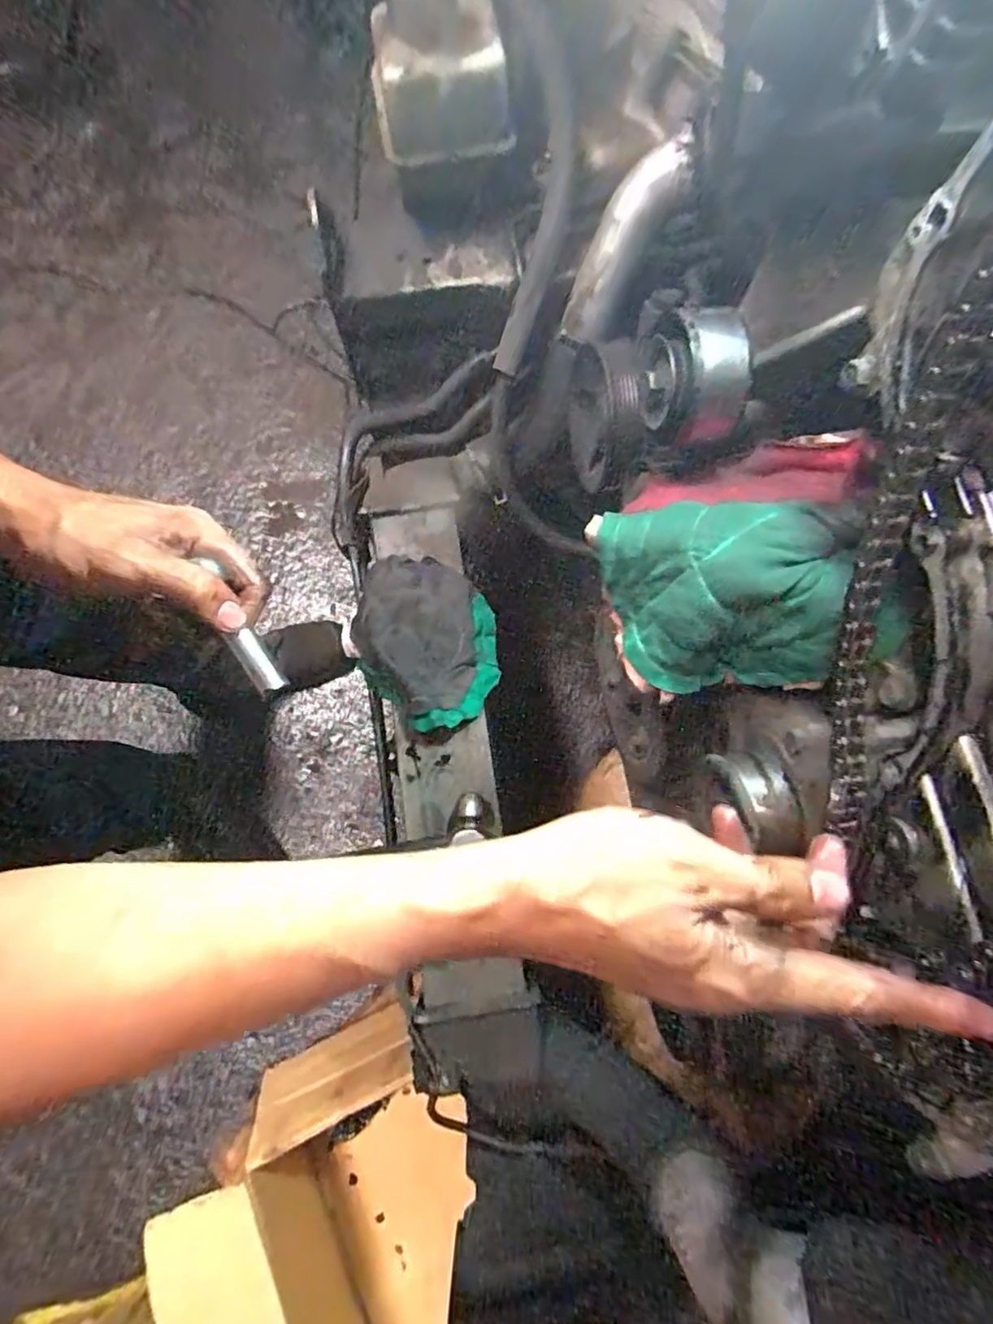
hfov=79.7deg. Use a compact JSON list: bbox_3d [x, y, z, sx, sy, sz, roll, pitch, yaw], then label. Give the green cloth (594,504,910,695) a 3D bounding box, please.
[{"bbox_3d":[0.127,-0.038,0.324,0.143,0.053,0.097,0,77,1],"label":"green cloth"}]

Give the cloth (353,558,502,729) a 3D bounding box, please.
[{"bbox_3d":[-0.071,-0.025,0.588,0.173,0.046,0.151,39,80,9],"label":"cloth"}]

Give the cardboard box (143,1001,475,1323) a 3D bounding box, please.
[{"bbox_3d":[-0.181,0.739,0.730,0.345,0.211,0.445,-24,78,-5],"label":"cardboard box"}]

